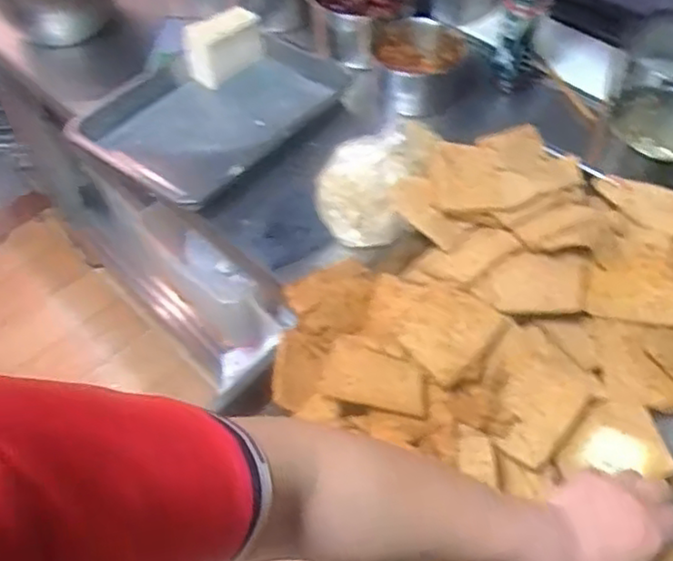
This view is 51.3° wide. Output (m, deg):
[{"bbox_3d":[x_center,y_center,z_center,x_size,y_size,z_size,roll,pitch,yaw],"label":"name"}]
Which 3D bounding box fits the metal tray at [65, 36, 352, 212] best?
[{"bbox_3d":[-0.198,-0.274,1.174,0.307,0.074,0.419,34,61,25],"label":"metal tray"}]

